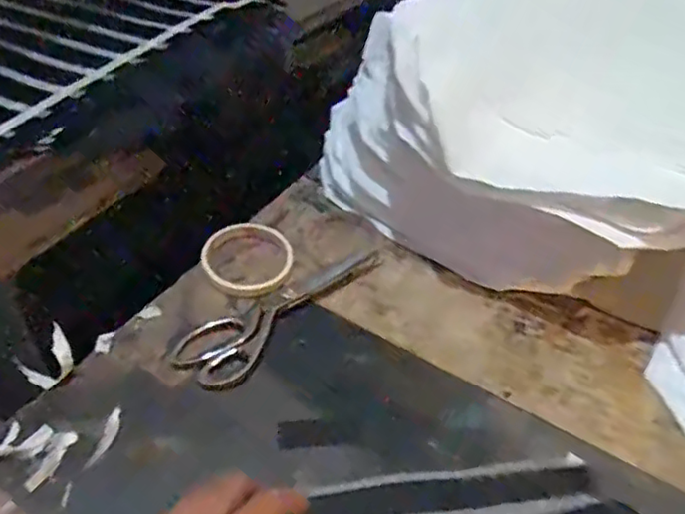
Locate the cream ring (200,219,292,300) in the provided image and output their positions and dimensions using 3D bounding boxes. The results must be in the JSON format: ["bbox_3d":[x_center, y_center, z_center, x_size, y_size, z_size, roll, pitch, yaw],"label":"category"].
[{"bbox_3d":[-0.095,-0.001,0.647,0.089,0.012,0.100,-6,42,-13],"label":"cream ring"}]

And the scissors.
[{"bbox_3d":[-0.056,0.046,0.614,0.068,0.015,0.223,32,47,27],"label":"scissors"}]

